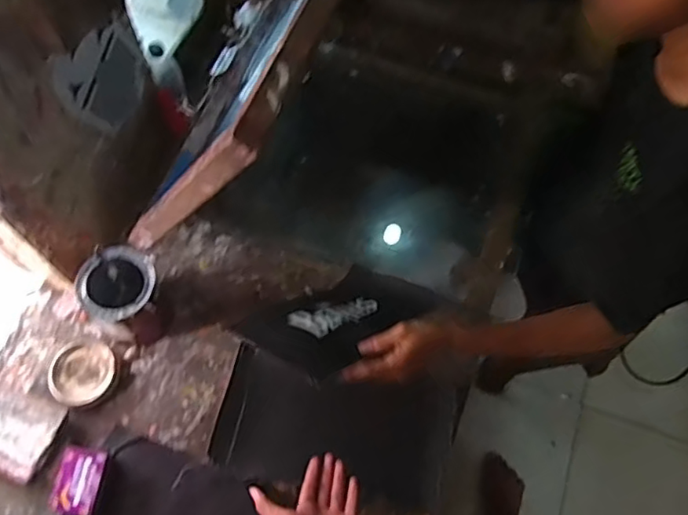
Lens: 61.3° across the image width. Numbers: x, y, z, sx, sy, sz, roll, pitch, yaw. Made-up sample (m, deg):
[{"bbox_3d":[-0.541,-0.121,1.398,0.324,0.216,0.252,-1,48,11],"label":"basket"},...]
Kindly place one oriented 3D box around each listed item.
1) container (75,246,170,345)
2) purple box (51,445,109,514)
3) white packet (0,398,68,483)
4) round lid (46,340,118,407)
[{"bbox_3d":[-0.328,0.061,0.894,0.102,0.146,0.105,0,65,-1],"label":"container"},{"bbox_3d":[-0.378,0.318,0.826,0.068,0.036,0.093,9,65,3],"label":"purple box"},{"bbox_3d":[-0.483,0.259,0.852,0.113,0.025,0.110,14,66,6],"label":"white packet"},{"bbox_3d":[-0.406,0.178,0.903,0.096,0.019,0.103,0,65,-1],"label":"round lid"}]

